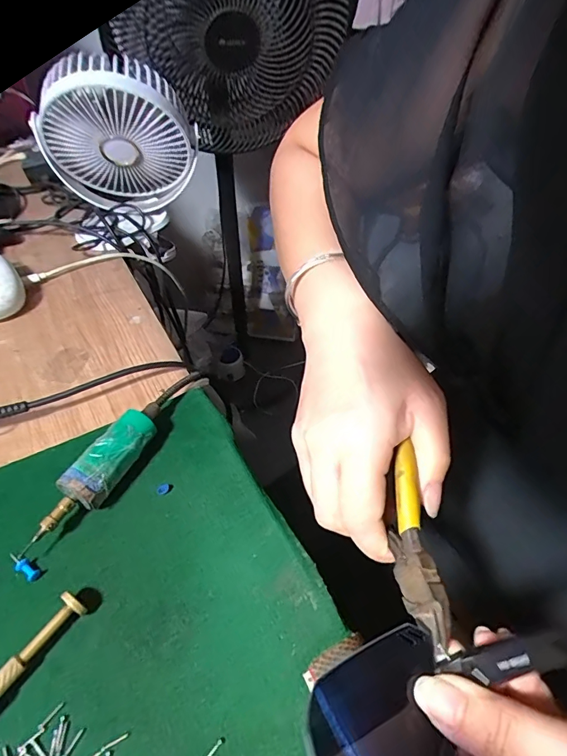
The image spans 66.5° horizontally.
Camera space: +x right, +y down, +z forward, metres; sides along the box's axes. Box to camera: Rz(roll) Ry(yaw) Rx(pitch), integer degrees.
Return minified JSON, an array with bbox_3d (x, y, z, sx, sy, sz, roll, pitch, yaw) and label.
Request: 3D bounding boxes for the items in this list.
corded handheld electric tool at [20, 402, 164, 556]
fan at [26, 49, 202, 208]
[{"bbox_3d":[-0.114,0.058,0.277,0.023,0.030,0.109,18,51,17],"label":"corded handheld electric tool"},{"bbox_3d":[-0.178,-0.245,0.466,0.161,0.179,0.115,-8,48,-5],"label":"fan"}]

